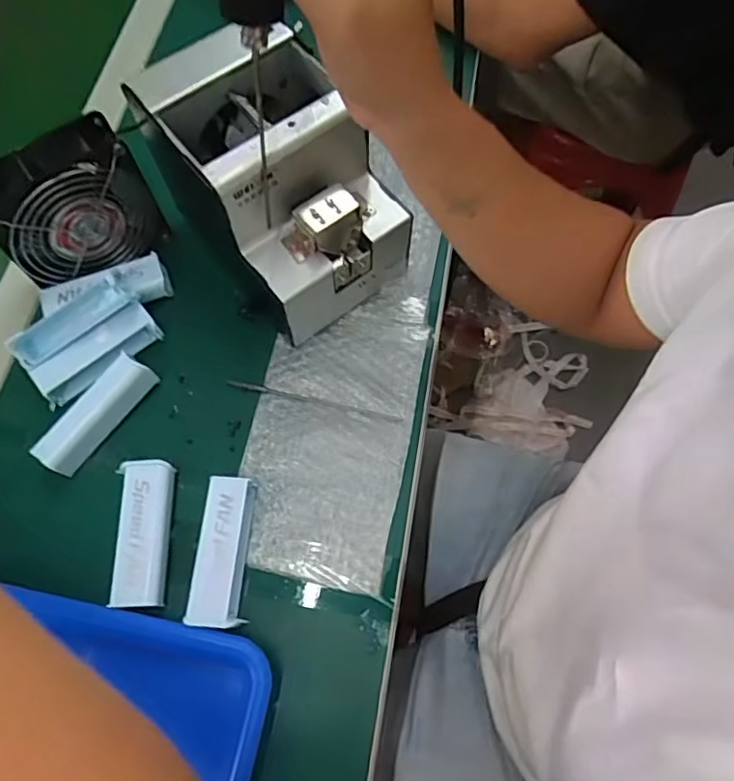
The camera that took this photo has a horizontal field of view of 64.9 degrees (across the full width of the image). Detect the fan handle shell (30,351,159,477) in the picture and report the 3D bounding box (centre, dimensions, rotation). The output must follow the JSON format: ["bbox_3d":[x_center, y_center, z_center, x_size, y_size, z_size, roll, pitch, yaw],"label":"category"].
[{"bbox_3d":[-0.208,0.019,0.448,0.026,0.035,0.098,34,73,14],"label":"fan handle shell"}]

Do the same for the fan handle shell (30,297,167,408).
[{"bbox_3d":[-0.220,-0.029,0.472,0.101,0.027,0.029,-36,72,-12],"label":"fan handle shell"}]

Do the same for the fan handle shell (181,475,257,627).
[{"bbox_3d":[-0.101,0.113,0.411,0.031,0.030,0.100,3,68,2],"label":"fan handle shell"}]

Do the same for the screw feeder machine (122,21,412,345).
[{"bbox_3d":[-0.069,-0.161,0.454,0.125,0.149,0.188,-39,72,-13],"label":"screw feeder machine"}]

